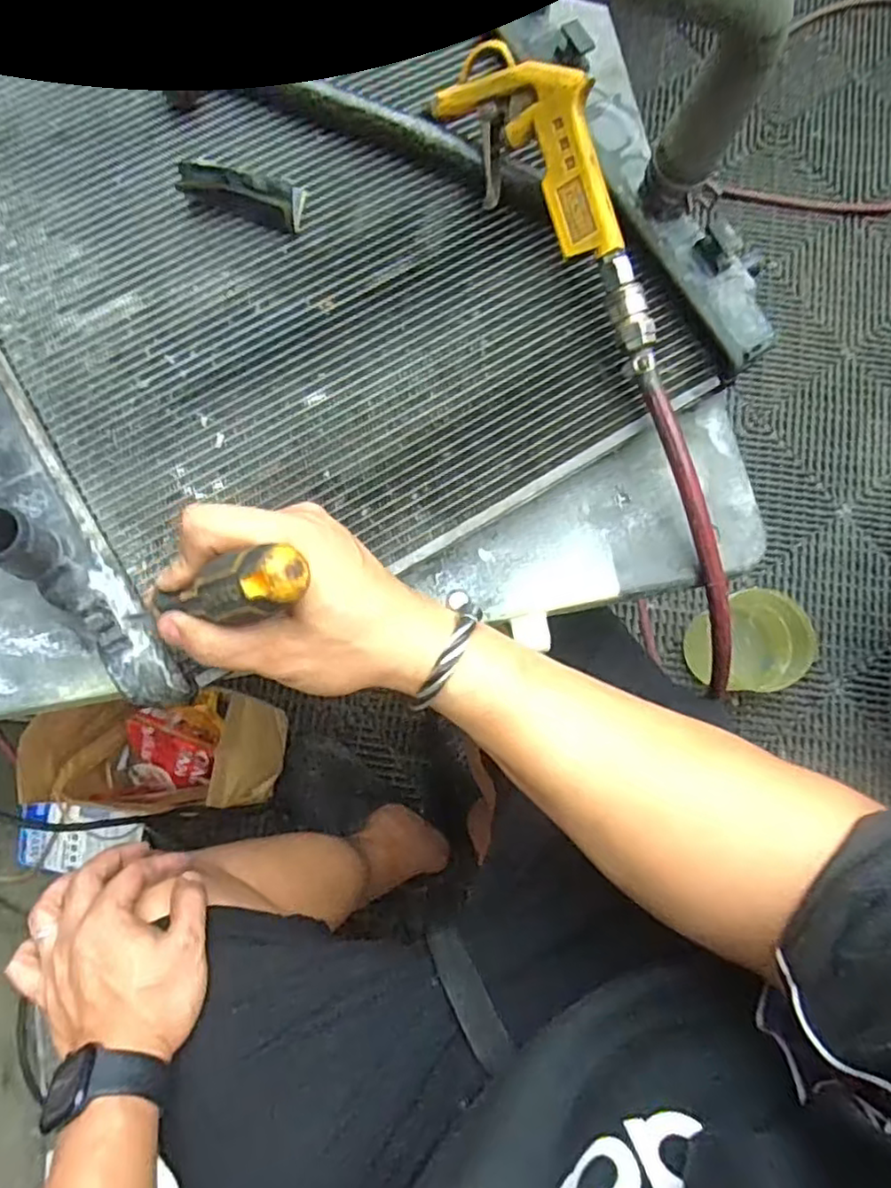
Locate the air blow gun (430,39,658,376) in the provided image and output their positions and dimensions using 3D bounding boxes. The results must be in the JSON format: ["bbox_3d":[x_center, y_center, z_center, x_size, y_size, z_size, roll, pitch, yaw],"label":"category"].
[{"bbox_3d":[0.072,-0.234,0.386,0.028,0.074,0.217,-25,81,-50],"label":"air blow gun"}]

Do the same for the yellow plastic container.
[{"bbox_3d":[0.438,0.074,0.973,0.128,0.139,0.140,0,78,0],"label":"yellow plastic container"}]

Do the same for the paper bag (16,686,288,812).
[{"bbox_3d":[-0.361,0.205,0.857,0.267,0.181,0.131,3,78,1],"label":"paper bag"}]

